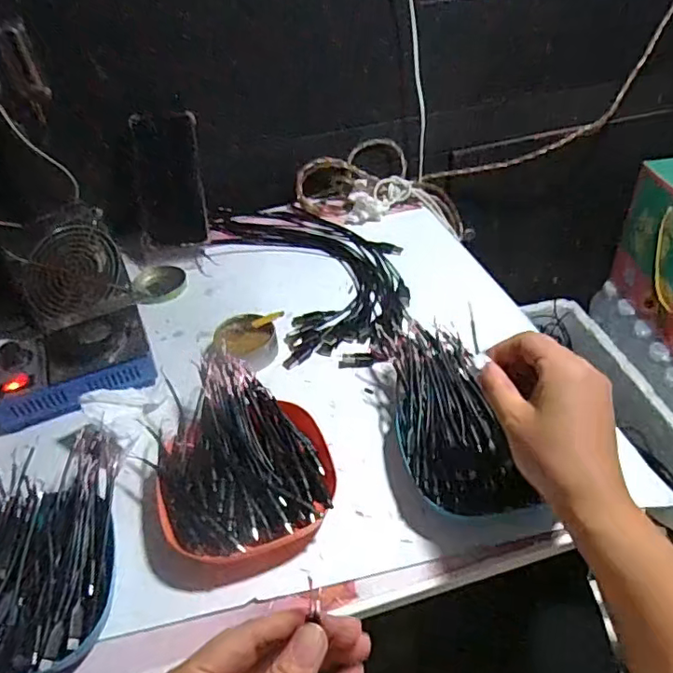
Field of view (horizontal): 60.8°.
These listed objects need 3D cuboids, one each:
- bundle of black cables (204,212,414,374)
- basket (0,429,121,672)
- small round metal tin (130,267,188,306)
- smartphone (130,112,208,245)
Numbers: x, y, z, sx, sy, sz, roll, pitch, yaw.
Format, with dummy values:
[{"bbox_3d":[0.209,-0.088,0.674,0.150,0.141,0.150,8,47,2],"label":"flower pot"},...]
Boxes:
[{"bbox_3d":[-0.022,-0.086,0.720,0.188,0.019,0.359,-21,45,-16],"label":"bundle of black cables"},{"bbox_3d":[-0.233,0.169,0.421,0.145,0.051,0.192,-3,43,3],"label":"basket"},{"bbox_3d":[-0.219,-0.064,0.715,0.067,0.011,0.065,-3,43,3],"label":"small round metal tin"},{"bbox_3d":[-0.217,-0.202,0.747,0.080,0.160,0.015,-4,9,-5],"label":"smartphone"}]

